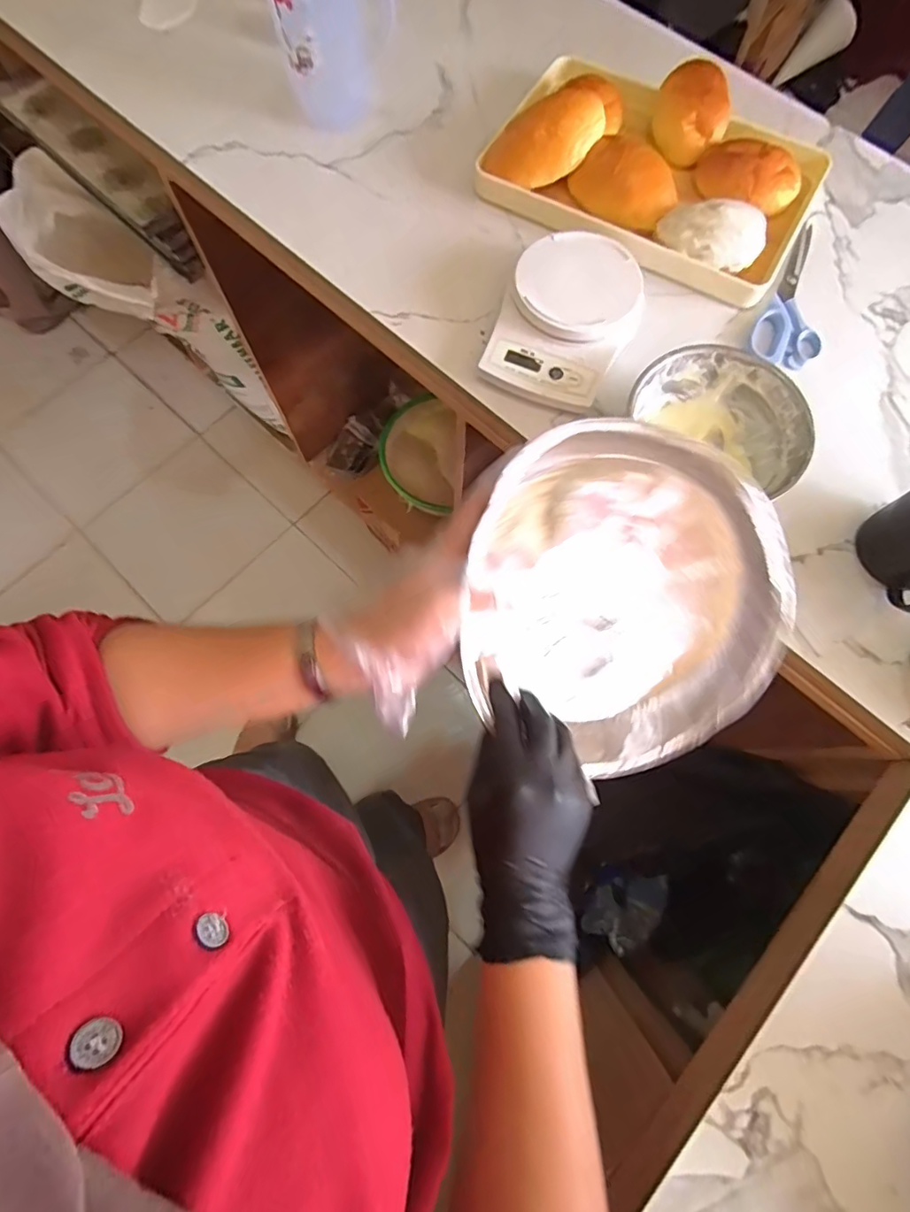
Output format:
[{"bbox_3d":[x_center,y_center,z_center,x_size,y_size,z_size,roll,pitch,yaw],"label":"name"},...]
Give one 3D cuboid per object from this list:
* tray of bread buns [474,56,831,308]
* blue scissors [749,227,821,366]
[{"bbox_3d":[0.224,-0.497,0.583,0.352,0.075,0.255,30,76,7],"label":"tray of bread buns"},{"bbox_3d":[0.374,-0.330,0.558,0.066,0.017,0.180,26,75,6],"label":"blue scissors"}]

